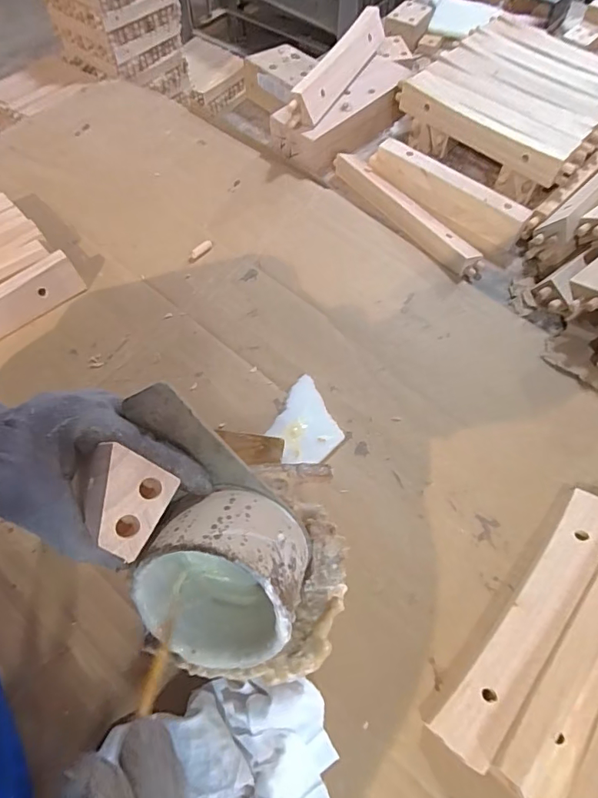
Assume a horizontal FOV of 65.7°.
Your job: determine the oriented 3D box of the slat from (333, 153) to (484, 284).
[{"bbox_3d":[0.139,-0.254,0.621,0.034,0.026,0.266,-35,67,-19],"label":"slat"}]

